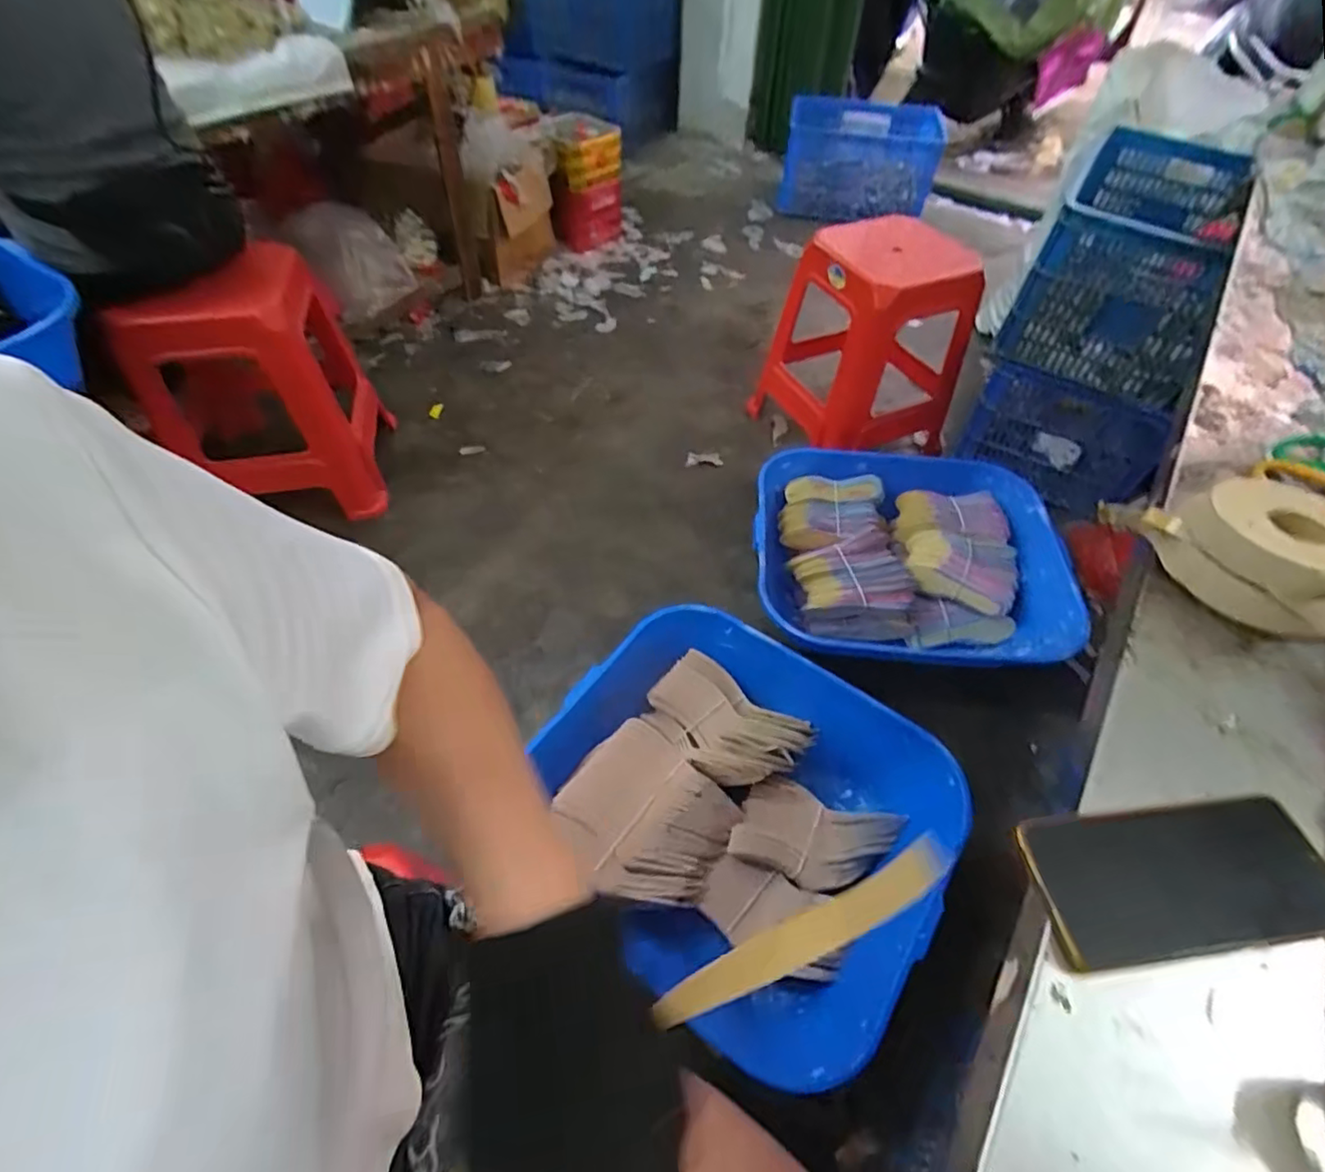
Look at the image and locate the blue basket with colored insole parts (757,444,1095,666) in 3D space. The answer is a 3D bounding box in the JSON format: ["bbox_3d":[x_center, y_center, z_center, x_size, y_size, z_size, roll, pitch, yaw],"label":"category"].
[{"bbox_3d":[0.498,-0.060,1.294,0.617,0.145,0.533,0,51,-2],"label":"blue basket with colored insole parts"}]

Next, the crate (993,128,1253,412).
[{"bbox_3d":[1.003,-0.729,1.359,0.334,0.319,0.564,21,54,14],"label":"crate"}]

